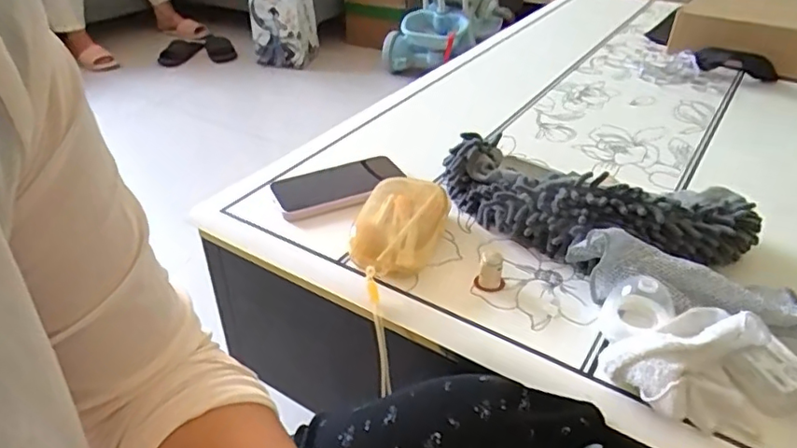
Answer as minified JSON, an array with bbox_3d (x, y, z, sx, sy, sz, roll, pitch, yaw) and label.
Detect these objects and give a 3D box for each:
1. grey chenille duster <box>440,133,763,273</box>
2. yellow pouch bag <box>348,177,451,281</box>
[{"bbox_3d":[0.195,-0.017,0.625,0.328,0.073,0.132,17,39,24],"label":"grey chenille duster"},{"bbox_3d":[-0.001,0.006,0.620,0.091,0.041,0.146,6,36,10],"label":"yellow pouch bag"}]

